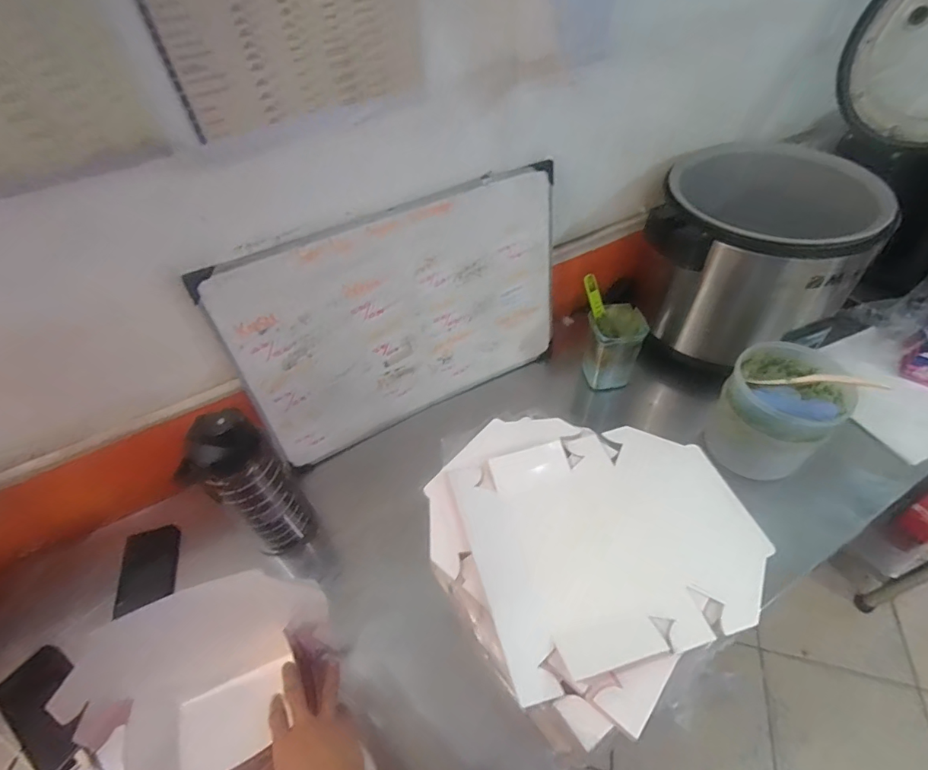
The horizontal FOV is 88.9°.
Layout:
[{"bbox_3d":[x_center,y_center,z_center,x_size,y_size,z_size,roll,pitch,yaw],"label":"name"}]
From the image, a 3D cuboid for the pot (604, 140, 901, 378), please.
[{"bbox_3d":[0.558,-0.206,0.964,0.339,0.424,0.328,-36,56,-25],"label":"pot"}]

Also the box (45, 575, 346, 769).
[{"bbox_3d":[-0.272,0.355,0.537,0.254,0.222,0.164,-27,53,-20],"label":"box"}]

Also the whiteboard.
[{"bbox_3d":[-0.085,-0.106,0.832,0.584,0.410,0.019,-24,43,-19],"label":"whiteboard"}]

